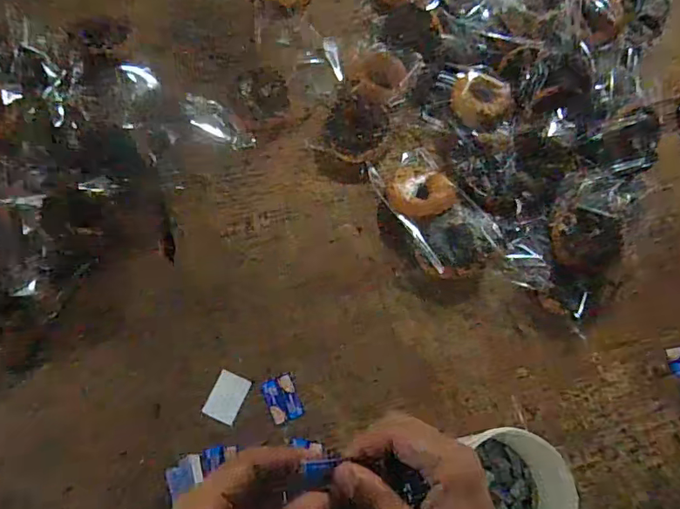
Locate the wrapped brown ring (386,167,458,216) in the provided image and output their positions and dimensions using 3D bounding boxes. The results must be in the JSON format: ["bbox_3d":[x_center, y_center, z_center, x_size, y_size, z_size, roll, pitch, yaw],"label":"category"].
[{"bbox_3d":[0.102,-0.078,0.654,0.084,0.029,0.070,31,74,8],"label":"wrapped brown ring"}]

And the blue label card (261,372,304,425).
[{"bbox_3d":[-0.064,0.164,0.578,0.037,0.004,0.050,-19,83,-7],"label":"blue label card"}]

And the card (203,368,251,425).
[{"bbox_3d":[-0.127,0.162,0.577,0.038,0.012,0.051,23,73,5],"label":"card"}]

